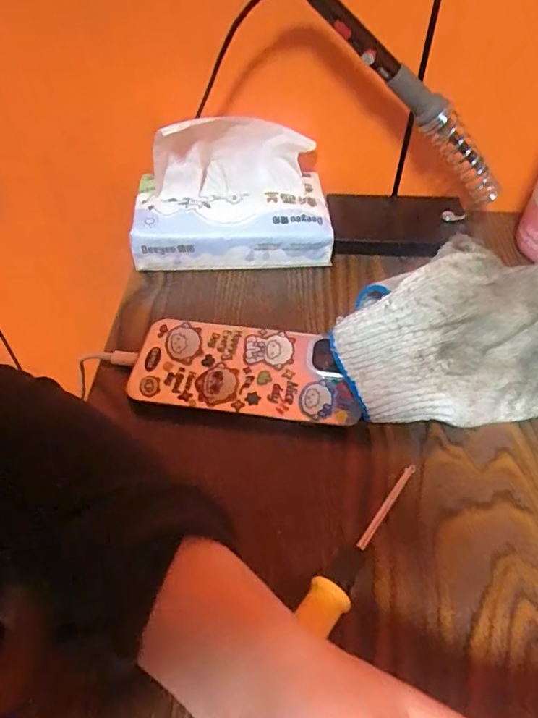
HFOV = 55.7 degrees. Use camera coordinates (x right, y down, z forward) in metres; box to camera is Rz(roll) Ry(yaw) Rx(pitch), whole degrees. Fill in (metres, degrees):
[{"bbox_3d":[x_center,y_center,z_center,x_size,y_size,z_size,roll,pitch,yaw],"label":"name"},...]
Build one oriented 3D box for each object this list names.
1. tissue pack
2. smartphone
[{"bbox_3d":[-0.028,-0.124,0.379,0.143,0.093,0.075,-3,49,-4],"label":"tissue pack"},{"bbox_3d":[-0.015,0.004,0.323,0.135,0.006,0.066,7,49,4],"label":"smartphone"}]

